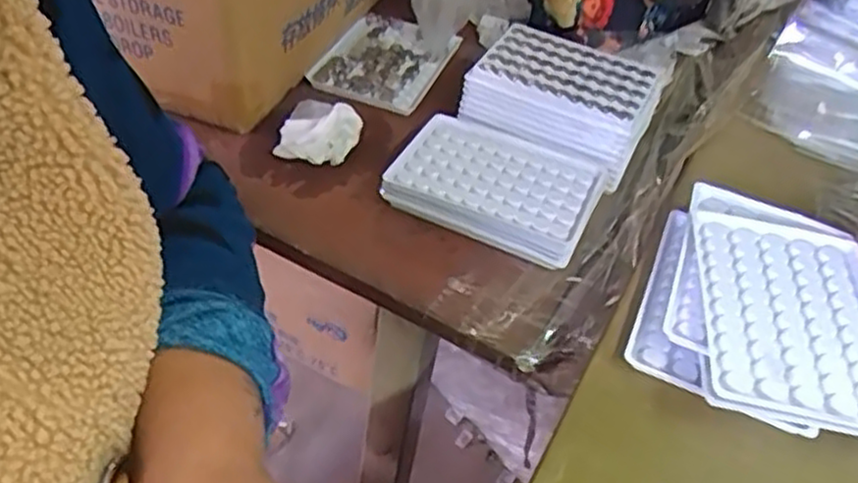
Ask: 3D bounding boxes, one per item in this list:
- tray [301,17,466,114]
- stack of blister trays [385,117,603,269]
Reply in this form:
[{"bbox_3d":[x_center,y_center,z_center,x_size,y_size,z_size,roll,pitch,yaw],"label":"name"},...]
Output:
[{"bbox_3d":[-0.037,-0.148,0.621,0.090,0.014,0.120,17,42,11],"label":"tray"},{"bbox_3d":[0.044,-0.035,0.510,0.130,0.029,0.089,21,43,16],"label":"stack of blister trays"}]

